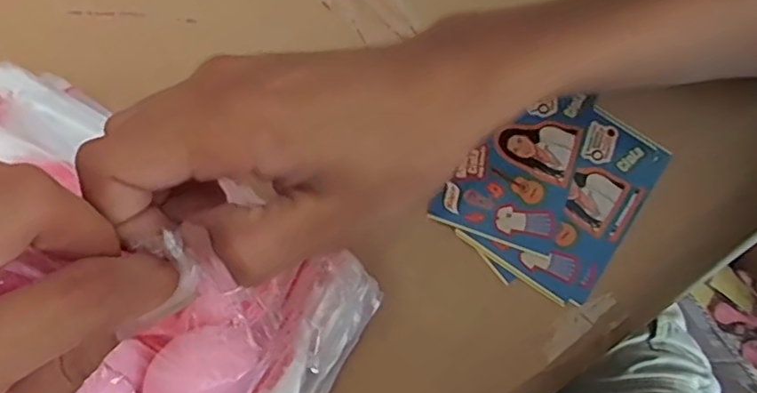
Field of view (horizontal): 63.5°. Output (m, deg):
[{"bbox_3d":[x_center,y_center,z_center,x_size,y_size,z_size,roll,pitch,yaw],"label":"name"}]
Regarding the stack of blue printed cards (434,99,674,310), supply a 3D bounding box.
[{"bbox_3d":[0.087,-0.005,0.299,0.080,0.010,0.100,36,78,7],"label":"stack of blue printed cards"}]

